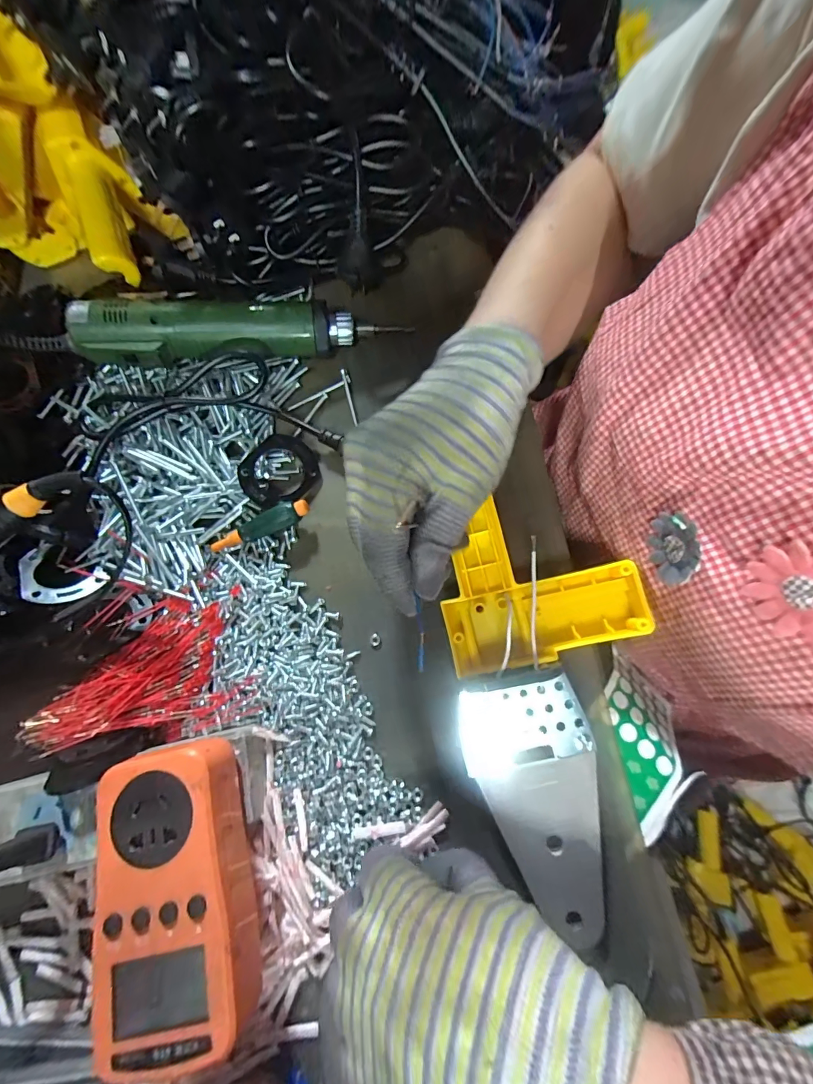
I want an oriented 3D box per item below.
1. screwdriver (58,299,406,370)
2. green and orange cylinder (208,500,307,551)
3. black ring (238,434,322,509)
[{"bbox_3d":[-0.123,-0.168,0.319,0.244,0.044,0.046,-10,69,-6],"label":"screwdriver"},{"bbox_3d":[-0.106,-0.010,0.292,0.077,0.011,0.017,-23,74,7],"label":"green and orange cylinder"},{"bbox_3d":[-0.095,-0.053,0.306,0.056,0.018,0.051,-2,74,6],"label":"black ring"}]

